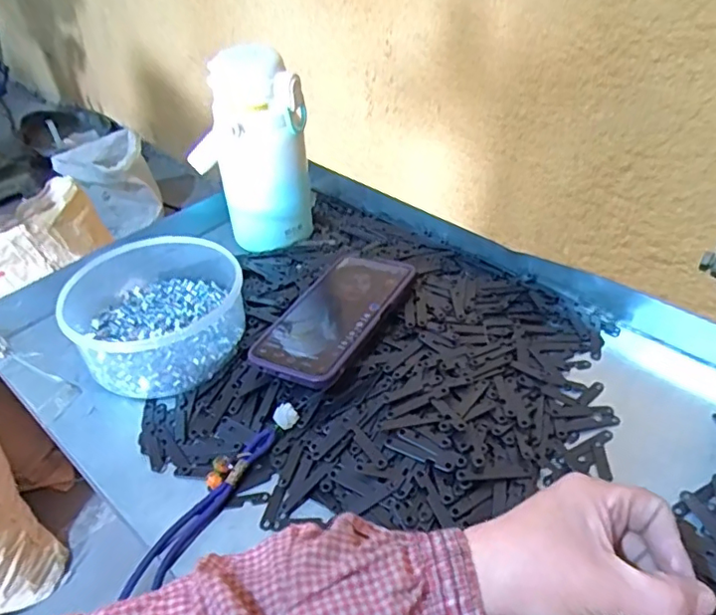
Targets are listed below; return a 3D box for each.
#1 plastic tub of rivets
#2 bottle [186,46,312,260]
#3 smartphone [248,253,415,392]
[{"bbox_3d":[-0.182,-0.006,0.540,0.157,0.063,0.183,-27,45,-24],"label":"plastic tub of rivets"},{"bbox_3d":[-0.104,-0.155,0.592,0.087,0.190,0.069,18,45,24],"label":"bottle"},{"bbox_3d":[-0.020,0.002,0.516,0.087,0.015,0.164,11,41,29],"label":"smartphone"}]

